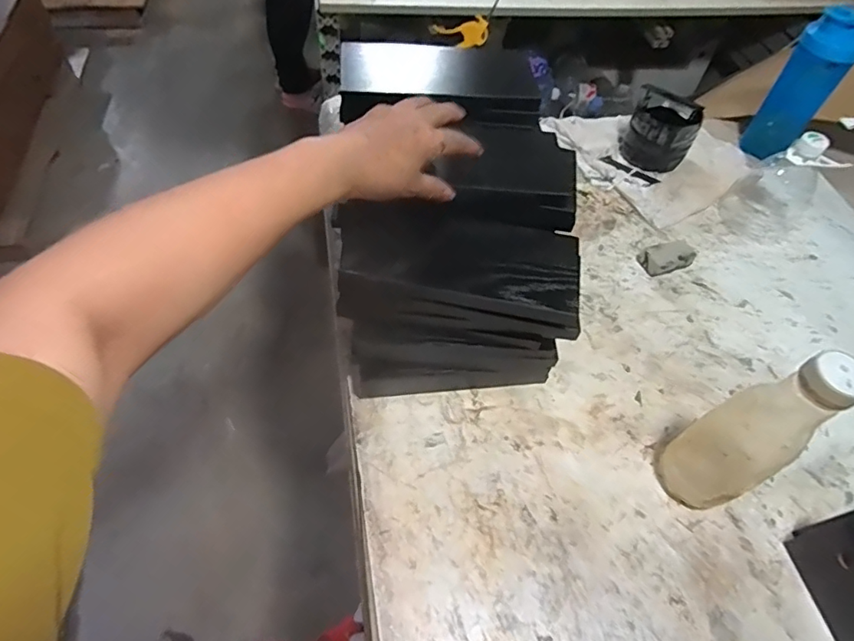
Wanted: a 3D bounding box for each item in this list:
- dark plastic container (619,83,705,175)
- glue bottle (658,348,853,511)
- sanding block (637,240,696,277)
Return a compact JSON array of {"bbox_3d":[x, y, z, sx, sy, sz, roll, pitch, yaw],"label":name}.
[{"bbox_3d":[0.379,-0.307,0.839,0.104,0.084,0.115,21,55,9],"label":"dark plastic container"},{"bbox_3d":[0.282,0.105,0.458,0.062,0.228,0.076,-17,58,-17],"label":"glue bottle"},{"bbox_3d":[0.336,-0.087,0.723,0.068,0.026,0.037,-10,56,-12],"label":"sanding block"}]

